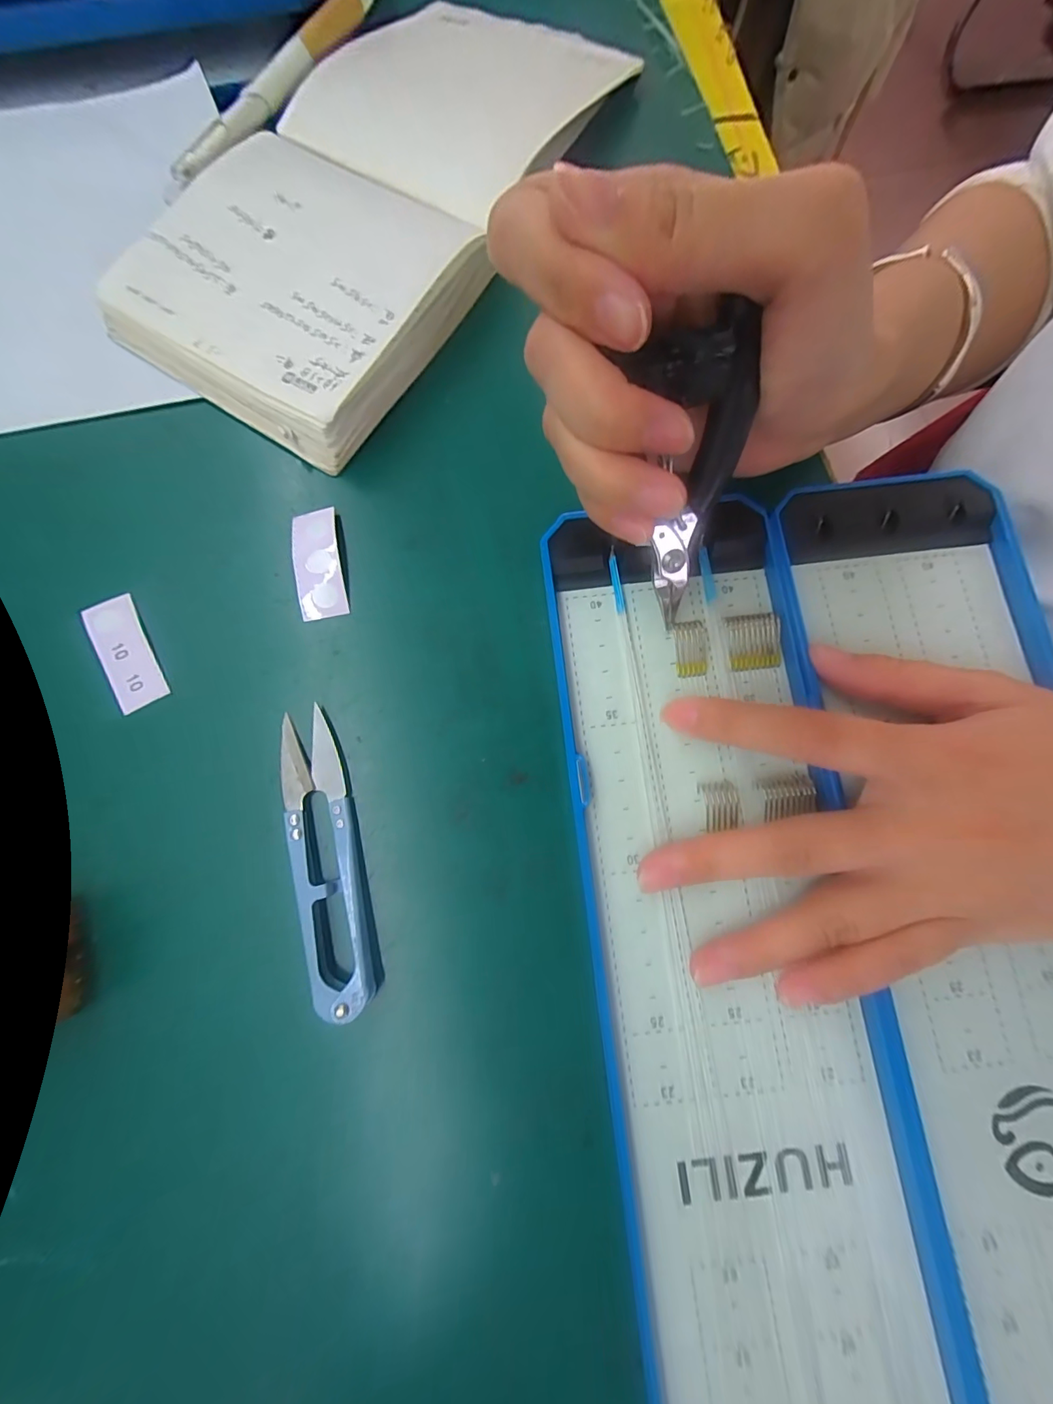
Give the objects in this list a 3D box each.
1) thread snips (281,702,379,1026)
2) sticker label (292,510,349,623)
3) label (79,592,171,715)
[{"bbox_3d":[-0.070,0.053,0.161,0.023,0.013,0.100,-14,80,-3],"label":"thread snips"},{"bbox_3d":[-0.083,-0.056,0.185,0.018,0.007,0.046,-10,80,-3],"label":"sticker label"},{"bbox_3d":[-0.155,-0.019,0.180,0.018,0.004,0.046,-28,81,-6],"label":"label"}]

